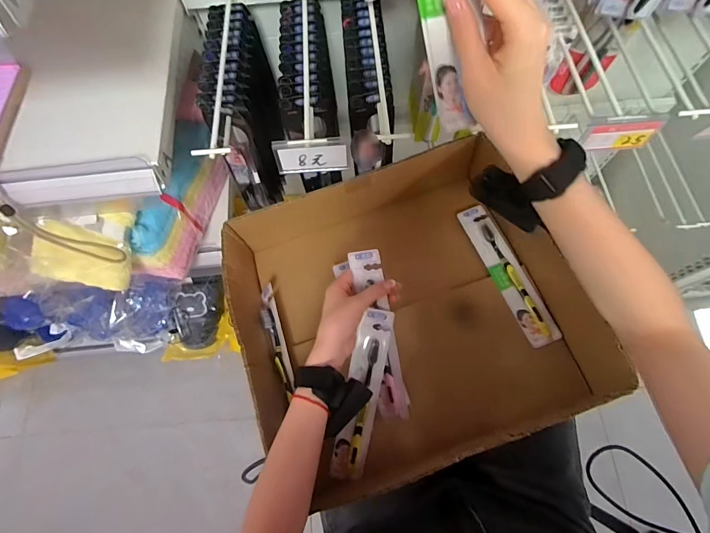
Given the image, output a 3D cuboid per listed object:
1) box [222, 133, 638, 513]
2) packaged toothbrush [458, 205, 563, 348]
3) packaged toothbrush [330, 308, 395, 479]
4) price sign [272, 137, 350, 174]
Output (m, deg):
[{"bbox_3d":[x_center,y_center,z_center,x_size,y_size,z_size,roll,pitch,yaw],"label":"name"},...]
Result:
[{"bbox_3d":[0.067,0.063,0.559,0.436,0.143,0.395,-20,71,-6],"label":"box"},{"bbox_3d":[0.226,0.007,0.578,0.045,0.012,0.227,-26,69,10],"label":"packaged toothbrush"},{"bbox_3d":[0.009,0.166,0.501,0.043,0.022,0.226,11,96,5],"label":"packaged toothbrush"},{"bbox_3d":[-0.044,-0.117,0.408,0.076,0.041,0.014,-4,70,0],"label":"price sign"}]

